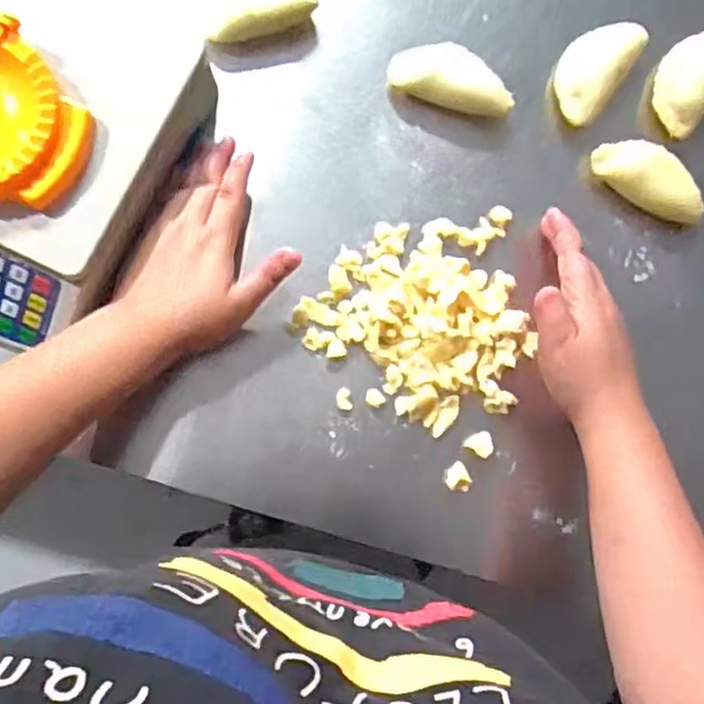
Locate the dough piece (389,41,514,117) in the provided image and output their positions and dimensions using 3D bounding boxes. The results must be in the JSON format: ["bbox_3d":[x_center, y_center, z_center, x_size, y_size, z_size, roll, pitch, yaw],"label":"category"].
[{"bbox_3d":[0.073,-0.199,0.491,0.088,0.022,0.046,22,83,-3],"label":"dough piece"}]

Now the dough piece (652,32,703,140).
[{"bbox_3d":[0.254,-0.207,0.514,0.044,0.030,0.085,34,83,-2],"label":"dough piece"}]

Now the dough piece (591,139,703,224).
[{"bbox_3d":[0.218,-0.127,0.500,0.087,0.029,0.036,34,83,-2],"label":"dough piece"}]

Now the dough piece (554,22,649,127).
[{"bbox_3d":[0.178,-0.211,0.510,0.044,0.027,0.088,37,83,-1],"label":"dough piece"}]

